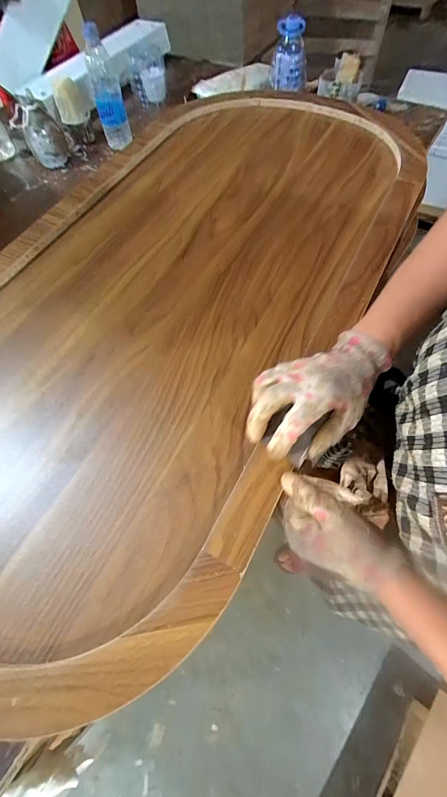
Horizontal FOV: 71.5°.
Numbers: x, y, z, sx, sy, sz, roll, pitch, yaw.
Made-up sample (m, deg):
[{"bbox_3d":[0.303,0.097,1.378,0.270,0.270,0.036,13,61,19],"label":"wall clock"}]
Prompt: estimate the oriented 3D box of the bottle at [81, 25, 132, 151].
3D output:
[{"bbox_3d":[-0.283,-0.742,0.753,0.068,0.204,0.066,-18,64,-5],"label":"bottle"}]

